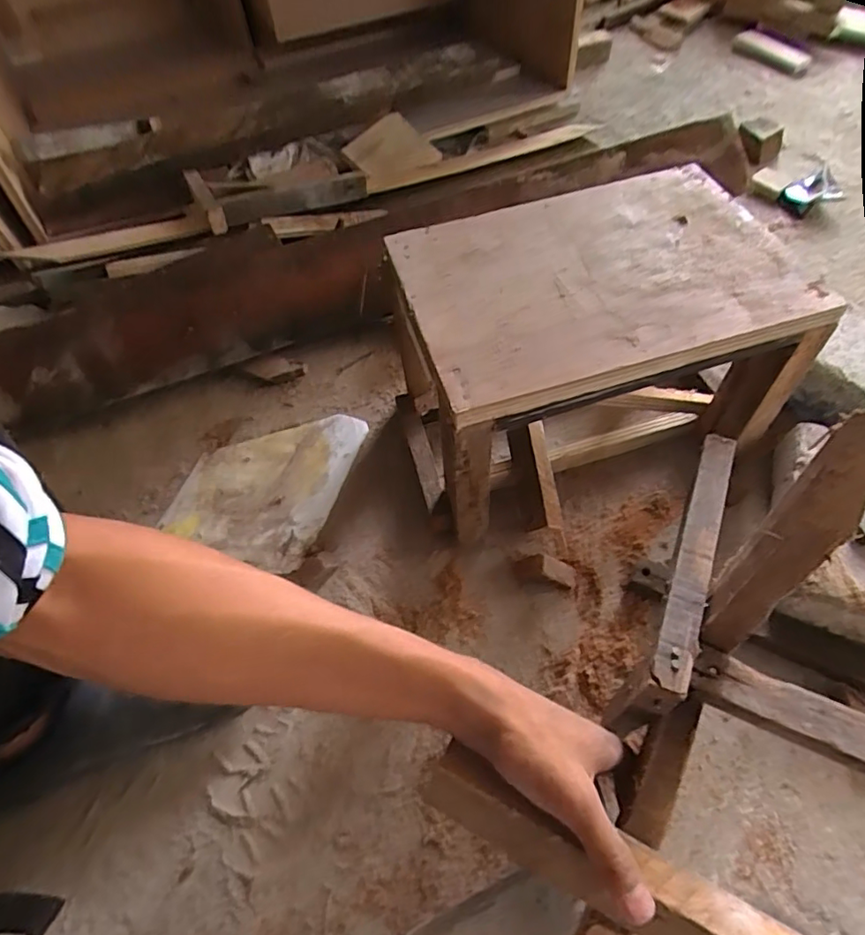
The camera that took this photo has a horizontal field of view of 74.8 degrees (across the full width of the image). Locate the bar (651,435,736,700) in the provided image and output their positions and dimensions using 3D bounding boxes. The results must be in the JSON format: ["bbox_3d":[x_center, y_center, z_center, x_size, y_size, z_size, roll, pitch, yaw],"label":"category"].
[{"bbox_3d":[0.173,0.052,0.371,0.023,0.011,0.197,20,59,15],"label":"bar"}]

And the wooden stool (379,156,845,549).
[{"bbox_3d":[0.137,-0.105,0.569,0.327,0.218,0.224,-16,56,-7],"label":"wooden stool"}]

